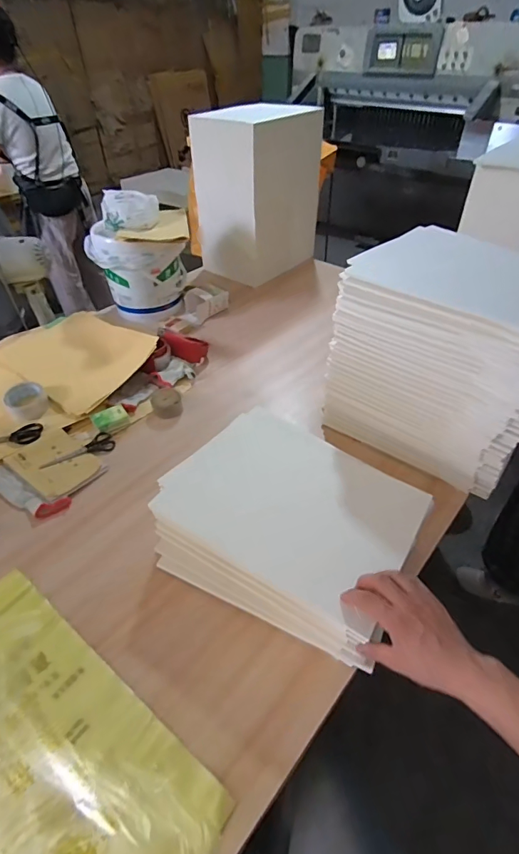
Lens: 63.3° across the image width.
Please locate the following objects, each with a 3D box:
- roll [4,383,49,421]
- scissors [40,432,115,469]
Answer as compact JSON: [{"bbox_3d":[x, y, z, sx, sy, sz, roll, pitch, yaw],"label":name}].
[{"bbox_3d":[-0.564,-0.068,1.016,0.088,0.047,0.093,0,44,0],"label":"roll"},{"bbox_3d":[-0.408,0.054,0.947,0.157,0.014,0.056,-19,47,-18],"label":"scissors"}]

